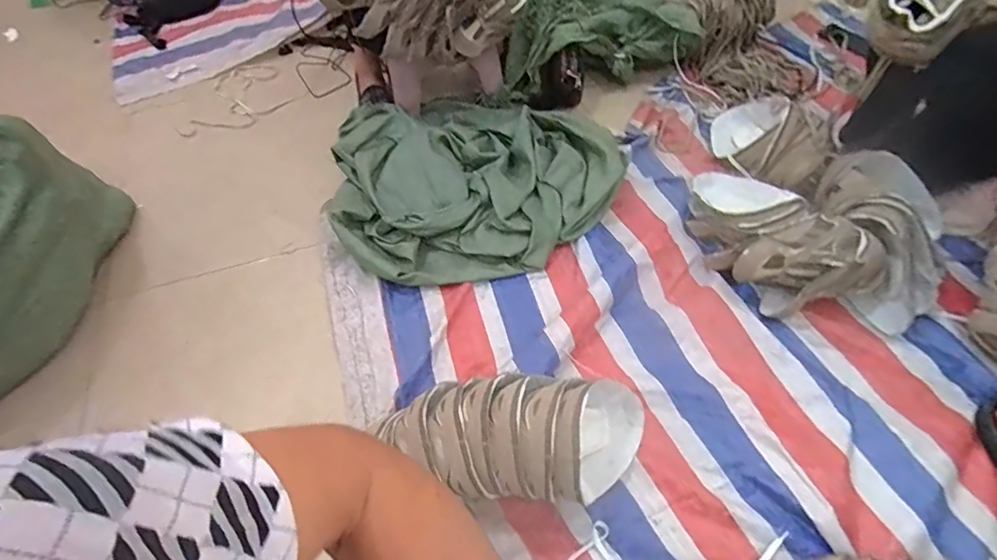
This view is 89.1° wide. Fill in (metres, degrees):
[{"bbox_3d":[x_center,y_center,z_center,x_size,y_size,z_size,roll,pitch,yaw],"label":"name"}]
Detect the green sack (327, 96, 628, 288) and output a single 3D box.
[{"bbox_3d":[-0.087,-0.253,1.173,0.610,0.118,0.598,-36,60,-19],"label":"green sack"}]

